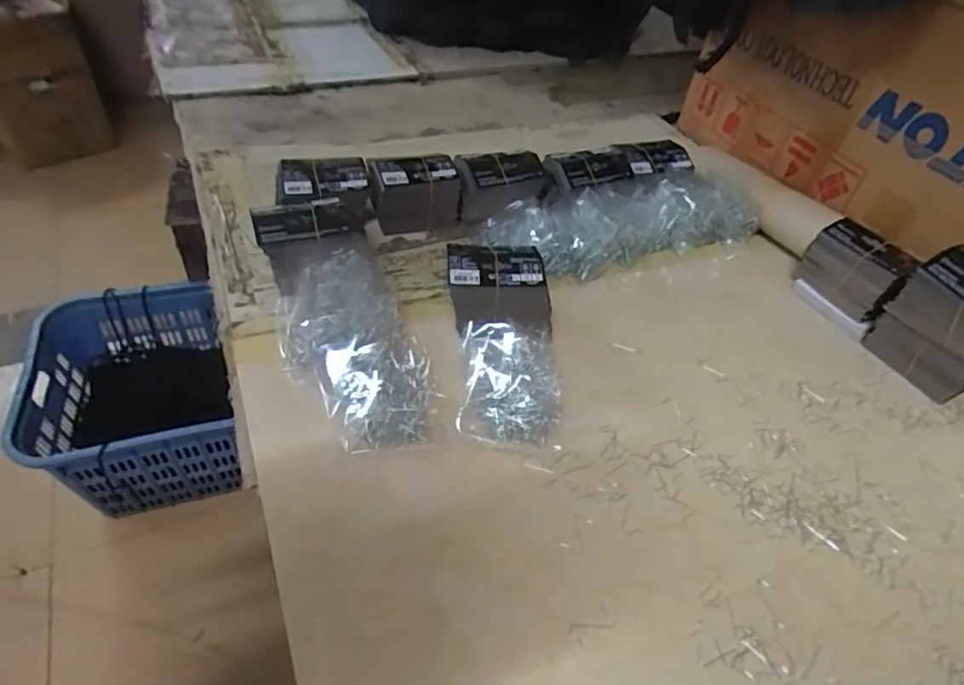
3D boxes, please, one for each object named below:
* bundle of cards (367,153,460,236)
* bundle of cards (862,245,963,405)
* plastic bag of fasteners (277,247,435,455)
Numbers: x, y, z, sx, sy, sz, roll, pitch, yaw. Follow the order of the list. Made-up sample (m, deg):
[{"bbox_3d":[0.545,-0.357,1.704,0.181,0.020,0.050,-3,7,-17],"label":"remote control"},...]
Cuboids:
[{"bbox_3d":[-0.083,-0.184,0.722,0.105,0.086,0.055,-8,48,-15],"label":"bundle of cards"},{"bbox_3d":[0.477,-0.018,0.590,0.067,0.140,0.114,-16,50,-21],"label":"bundle of cards"},{"bbox_3d":[-0.123,0.004,0.551,0.117,0.053,0.213,-16,50,-22],"label":"plastic bag of fasteners"}]

